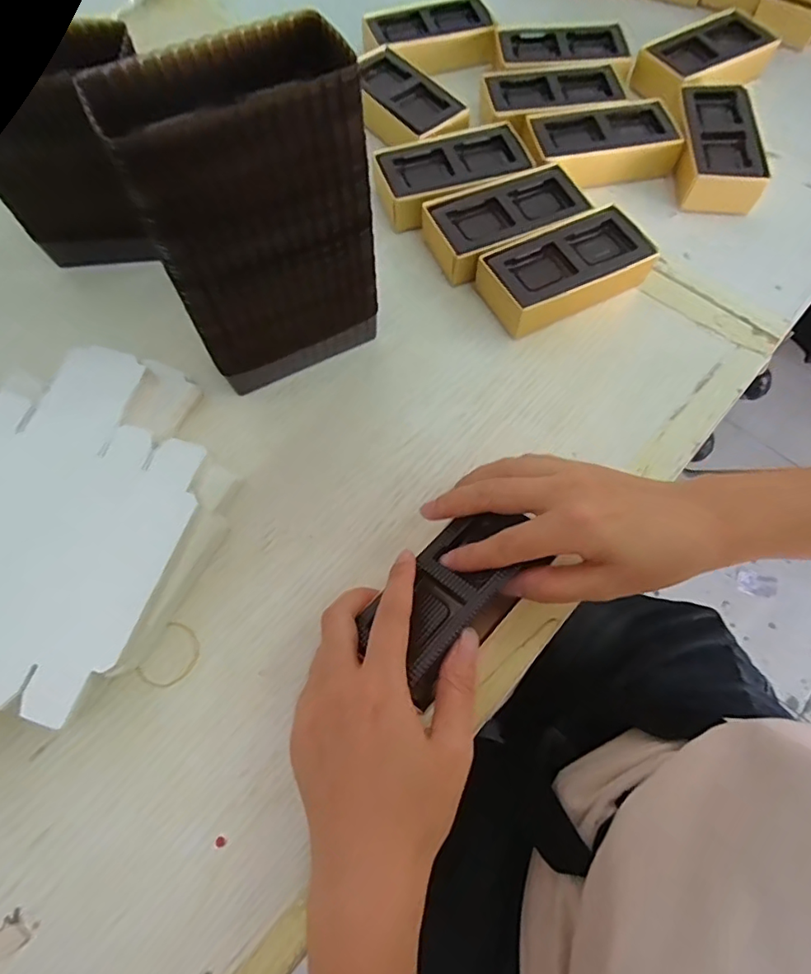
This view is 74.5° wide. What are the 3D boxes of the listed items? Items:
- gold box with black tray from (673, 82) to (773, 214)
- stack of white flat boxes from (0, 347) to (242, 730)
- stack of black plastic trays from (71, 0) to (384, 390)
[{"bbox_3d":[0.249,-0.276,0.433,0.066,0.031,0.118,9,67,4],"label":"gold box with black tray"},{"bbox_3d":[-0.220,0.026,0.311,0.190,0.041,0.246,22,69,10],"label":"stack of white flat boxes"},{"bbox_3d":[-0.082,-0.138,0.304,0.124,0.177,0.069,-23,68,-9],"label":"stack of black plastic trays"}]

